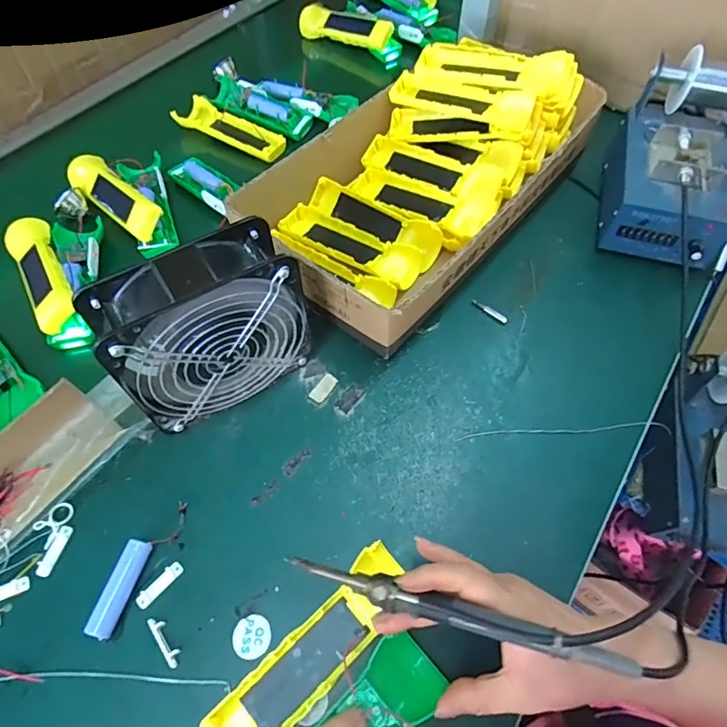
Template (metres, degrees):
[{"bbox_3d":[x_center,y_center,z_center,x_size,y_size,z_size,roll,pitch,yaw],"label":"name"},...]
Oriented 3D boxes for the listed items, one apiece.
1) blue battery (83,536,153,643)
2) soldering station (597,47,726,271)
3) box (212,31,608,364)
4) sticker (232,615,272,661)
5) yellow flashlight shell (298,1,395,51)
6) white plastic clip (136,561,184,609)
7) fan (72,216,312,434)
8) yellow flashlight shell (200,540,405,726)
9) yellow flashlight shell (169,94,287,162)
[{"bbox_3d":[-0.180,0.166,0.354,0.017,0.016,0.066,16,61,7],"label":"blue battery"},{"bbox_3d":[0.363,-0.227,0.521,0.144,0.140,0.232,17,61,8],"label":"soldering station"},{"bbox_3d":[0.071,-0.217,0.531,0.219,0.102,0.412,36,65,17],"label":"box"},{"bbox_3d":[-0.081,0.197,0.344,0.026,0.004,0.026,1,60,-1],"label":"sticker"},{"bbox_3d":[-0.029,-0.567,0.798,0.174,0.042,0.056,25,62,12],"label":"yellow flashlight shell"},{"bbox_3d":[-0.154,0.166,0.360,0.011,0.004,0.037,37,65,18],"label":"white plastic clip"},{"bbox_3d":[-0.123,-0.026,0.393,0.146,0.148,0.066,-27,64,-16],"label":"fan"},{"bbox_3d":[-0.034,0.199,0.331,0.043,0.019,0.162,40,69,19],"label":"yellow flashlight shell"},{"bbox_3d":[-0.184,-0.326,0.663,0.167,0.017,0.054,29,63,14],"label":"yellow flashlight shell"}]

